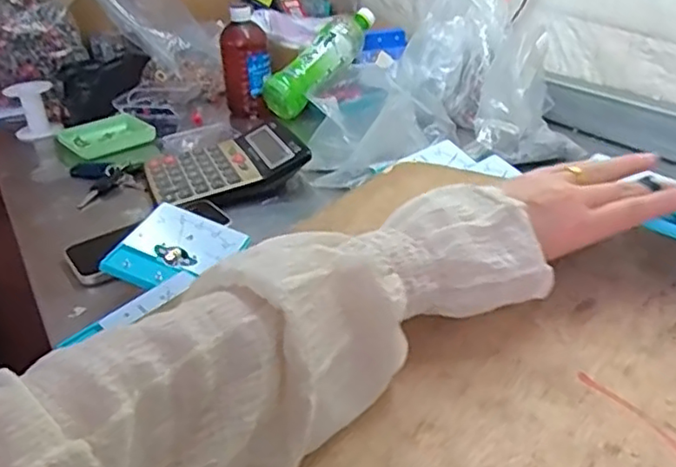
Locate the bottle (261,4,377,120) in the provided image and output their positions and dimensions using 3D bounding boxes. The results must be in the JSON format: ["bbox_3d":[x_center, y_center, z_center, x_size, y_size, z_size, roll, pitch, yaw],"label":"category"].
[{"bbox_3d":[-0.024,-0.277,0.991,0.226,0.061,0.067,-47,47,-13],"label":"bottle"}]

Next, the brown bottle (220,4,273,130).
[{"bbox_3d":[-0.146,-0.261,1.006,0.074,0.171,0.058,-7,32,-7],"label":"brown bottle"}]

